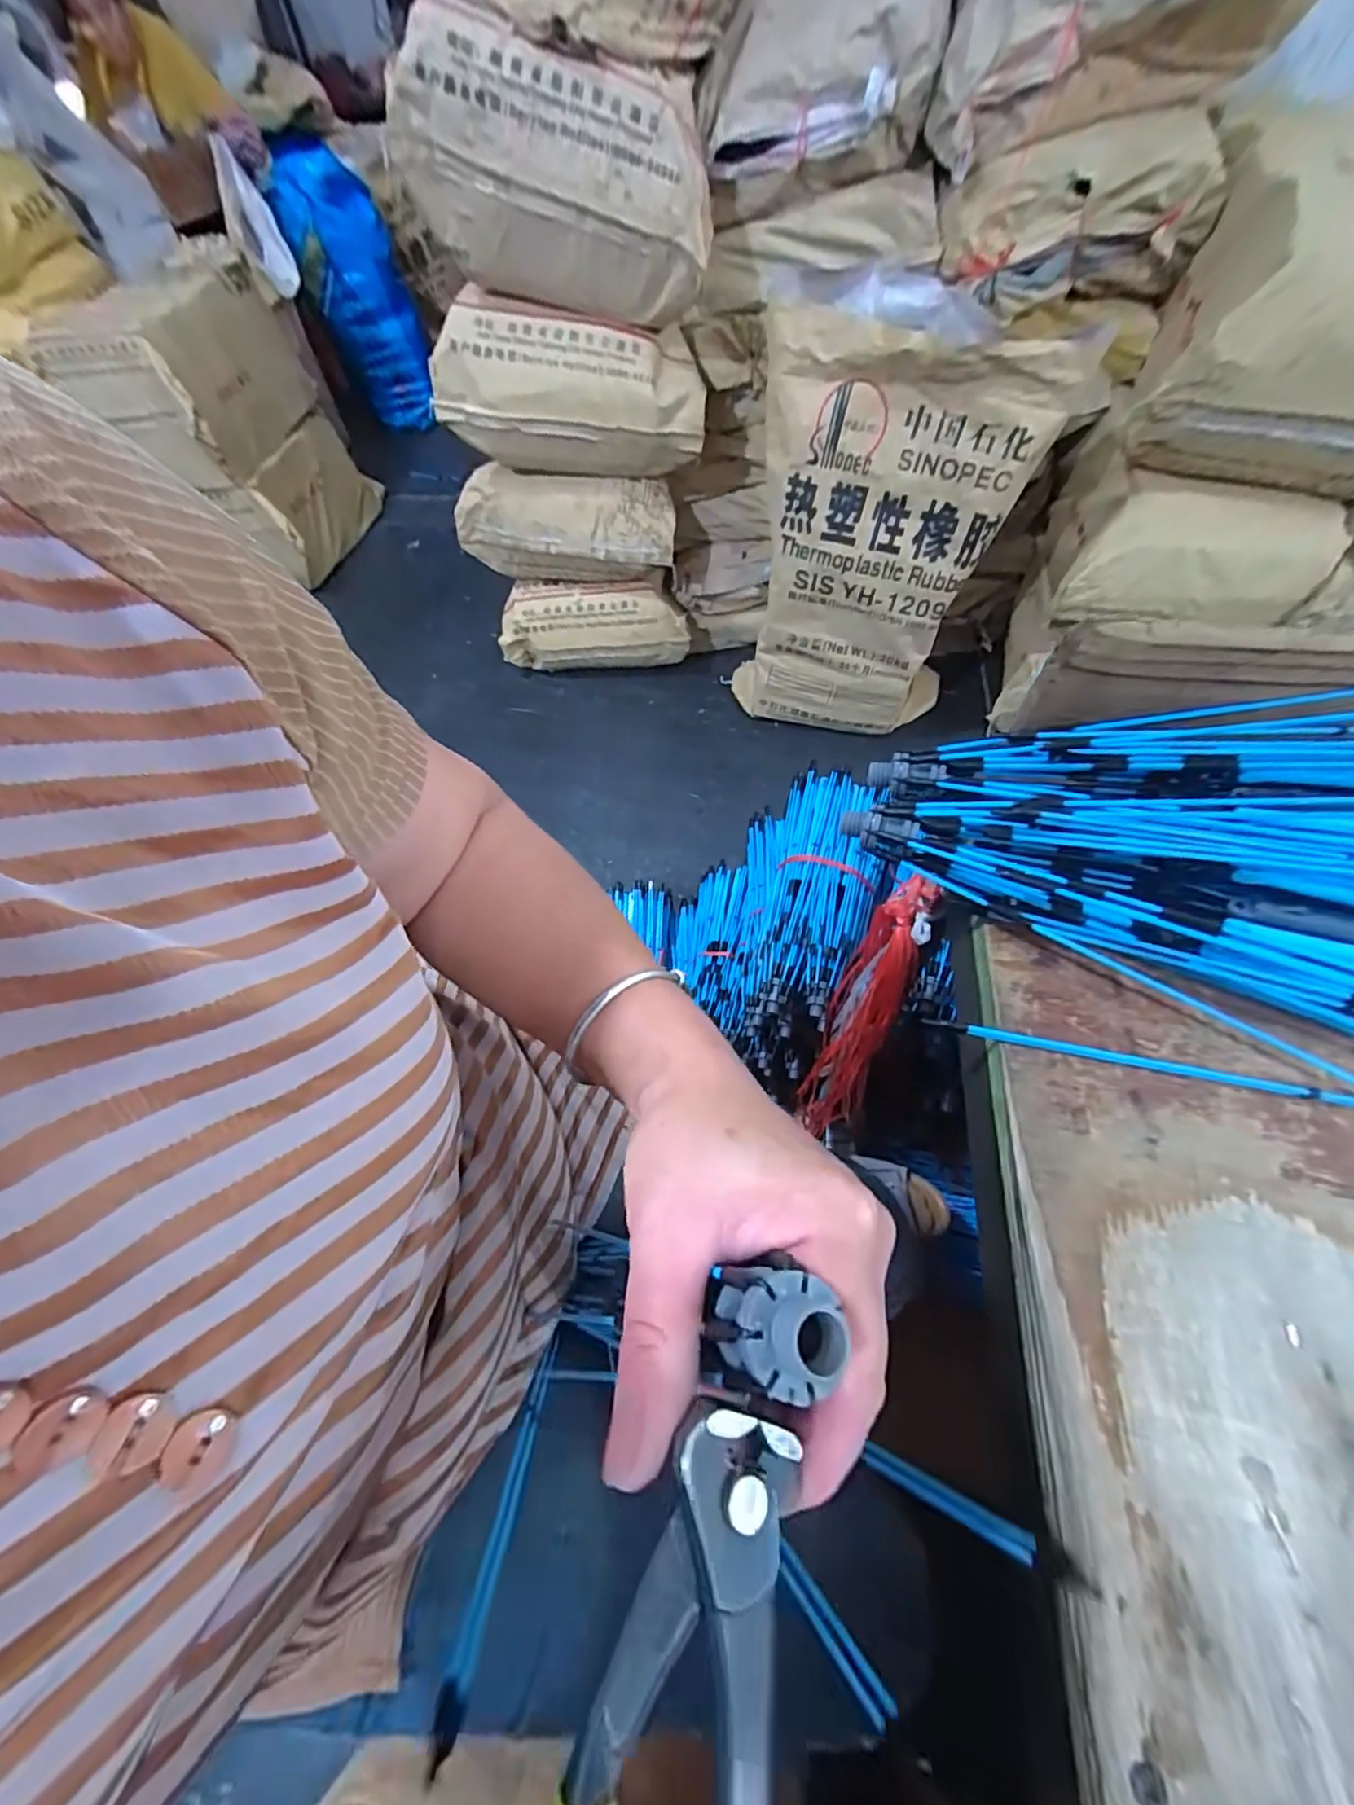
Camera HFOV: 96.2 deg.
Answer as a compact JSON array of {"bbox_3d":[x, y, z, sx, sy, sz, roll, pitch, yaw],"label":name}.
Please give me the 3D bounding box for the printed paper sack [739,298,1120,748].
[{"bbox_3d":[0.329,-0.607,1.141,0.516,0.699,0.121,26,62,20],"label":"printed paper sack"}]

